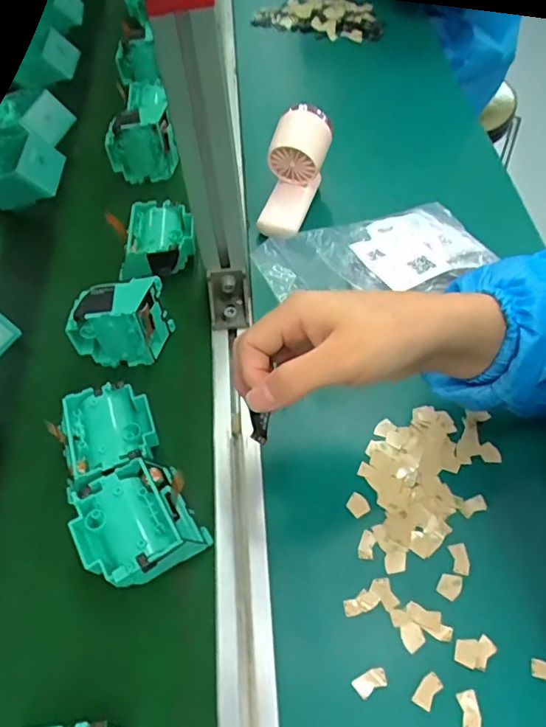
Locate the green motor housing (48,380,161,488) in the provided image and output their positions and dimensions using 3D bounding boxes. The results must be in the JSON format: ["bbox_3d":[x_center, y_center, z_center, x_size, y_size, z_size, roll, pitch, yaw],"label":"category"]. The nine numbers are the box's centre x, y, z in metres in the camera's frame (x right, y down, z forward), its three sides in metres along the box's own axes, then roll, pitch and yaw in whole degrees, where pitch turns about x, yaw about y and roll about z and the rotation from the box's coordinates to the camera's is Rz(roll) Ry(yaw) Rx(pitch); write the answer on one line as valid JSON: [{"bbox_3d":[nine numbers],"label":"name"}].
[{"bbox_3d":[-0.129,0.058,0.427,0.074,0.036,0.074,-19,57,-9],"label":"green motor housing"}]

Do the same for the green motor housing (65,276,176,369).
[{"bbox_3d":[-0.132,-0.034,0.467,0.078,0.072,0.036,-5,56,1],"label":"green motor housing"}]

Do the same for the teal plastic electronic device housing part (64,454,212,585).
[{"bbox_3d":[-0.097,0.113,0.387,0.081,0.034,0.083,-26,58,-14],"label":"teal plastic electronic device housing part"}]

